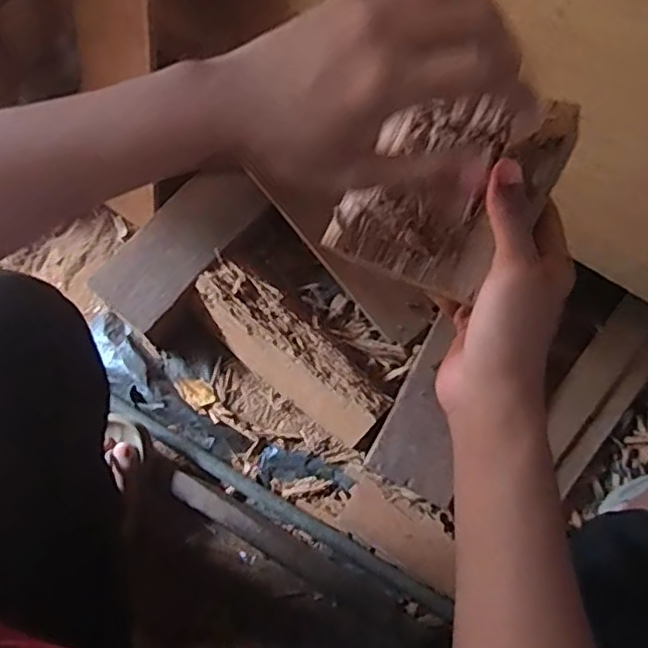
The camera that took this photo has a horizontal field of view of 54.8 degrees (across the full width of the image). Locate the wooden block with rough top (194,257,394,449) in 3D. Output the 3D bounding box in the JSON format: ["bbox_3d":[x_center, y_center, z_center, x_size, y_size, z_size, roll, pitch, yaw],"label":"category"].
[{"bbox_3d":[-0.044,0.039,0.862,0.296,0.071,0.102,41,75,12],"label":"wooden block with rough top"}]

